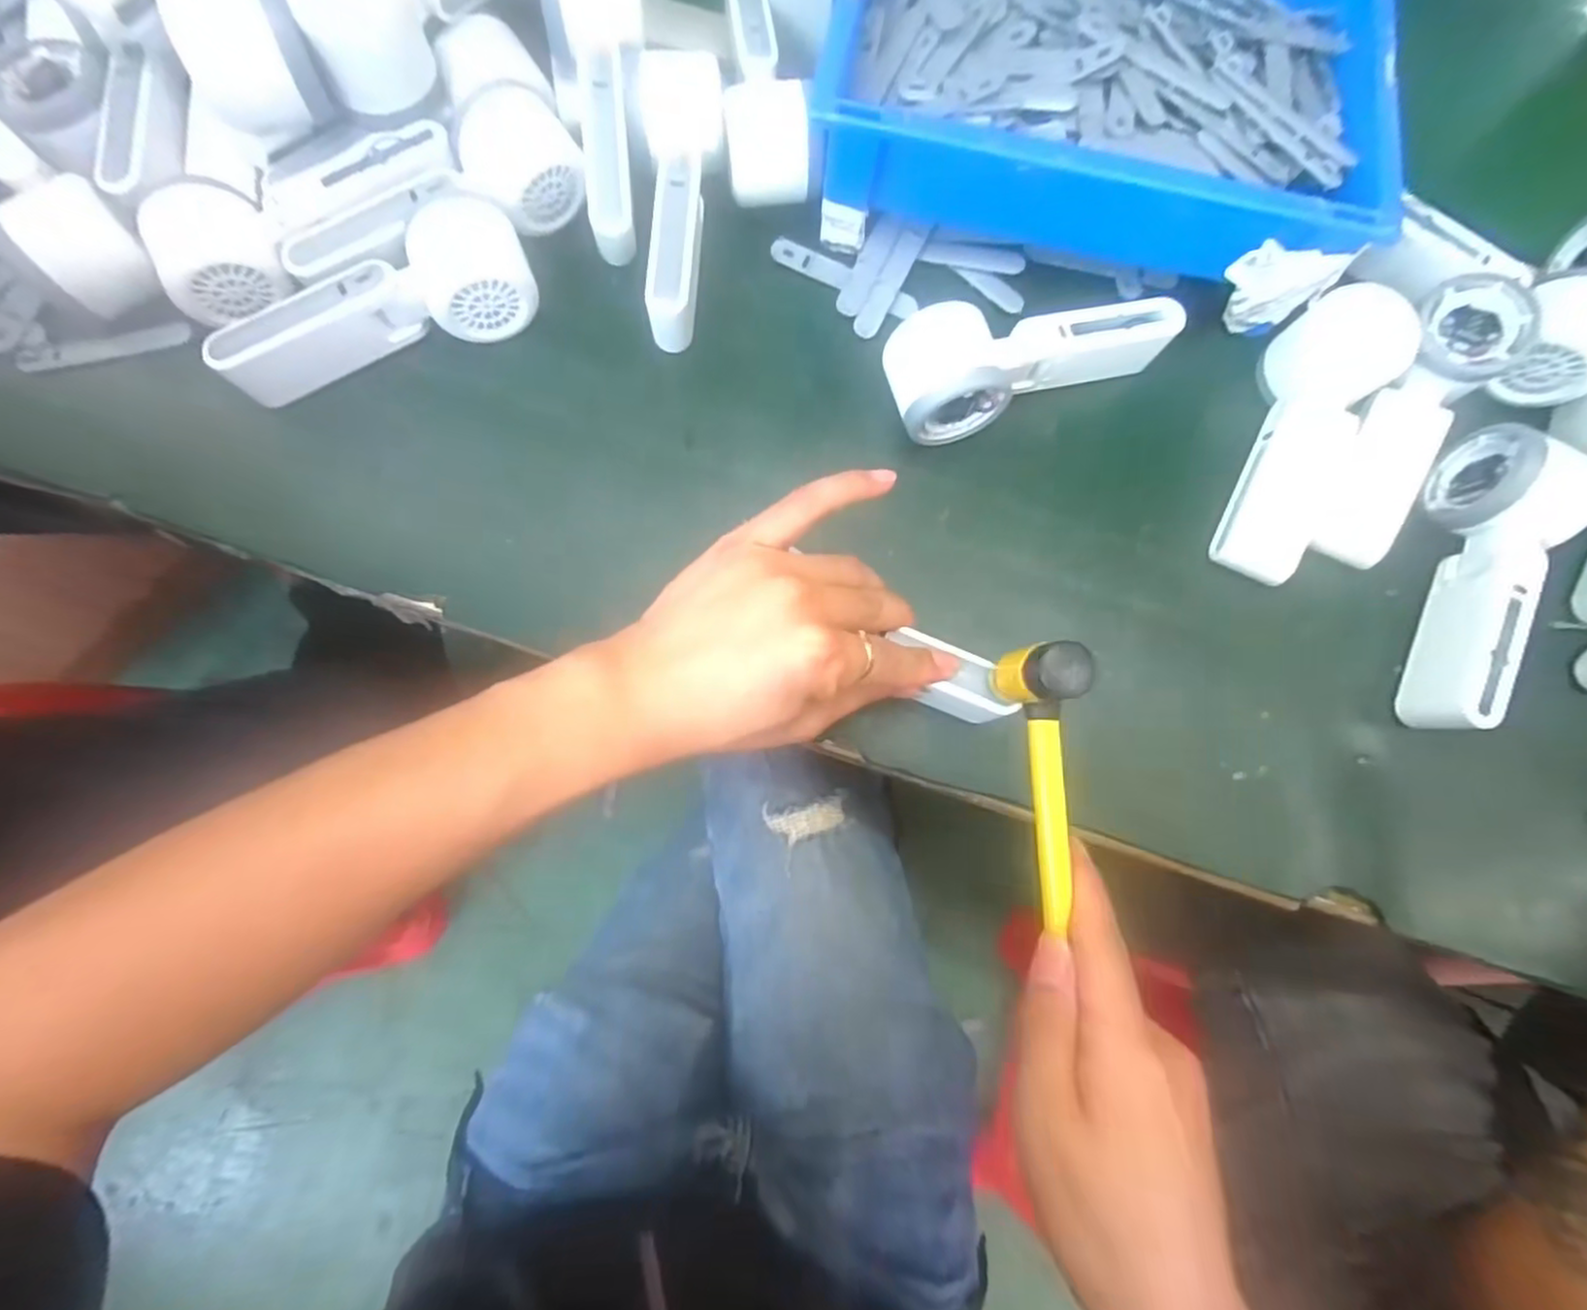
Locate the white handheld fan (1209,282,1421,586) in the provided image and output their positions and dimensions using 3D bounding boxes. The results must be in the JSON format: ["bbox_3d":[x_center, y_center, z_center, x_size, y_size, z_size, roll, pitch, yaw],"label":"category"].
[{"bbox_3d":[0.285,-0.126,0.393,0.057,0.044,0.174,27,79,3],"label":"white handheld fan"}]

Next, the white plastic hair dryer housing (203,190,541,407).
[{"bbox_3d":[-0.228,-0.193,0.387,0.167,0.049,0.073,-27,81,-7],"label":"white plastic hair dryer housing"}]

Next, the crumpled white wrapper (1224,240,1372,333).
[{"bbox_3d":[0.271,-0.209,0.398,0.048,0.063,0.014,22,77,2],"label":"crumpled white wrapper"}]

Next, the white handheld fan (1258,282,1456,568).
[{"bbox_3d":[0.339,-0.127,0.385,0.050,0.048,0.169,29,80,4],"label":"white handheld fan"}]

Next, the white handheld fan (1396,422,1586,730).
[{"bbox_3d":[0.380,-0.038,0.379,0.054,0.055,0.171,16,79,1],"label":"white handheld fan"}]

